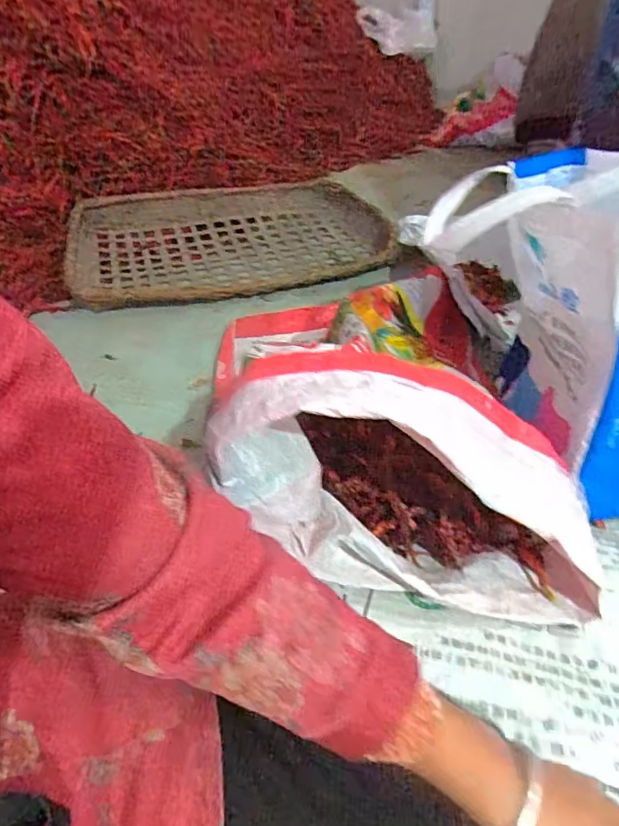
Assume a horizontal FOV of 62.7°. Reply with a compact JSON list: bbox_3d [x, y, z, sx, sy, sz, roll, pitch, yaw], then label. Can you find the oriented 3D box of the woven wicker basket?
[{"bbox_3d":[-0.215,-0.441,1.283,0.813,0.122,0.497,-4,39,2],"label":"woven wicker basket"}]

